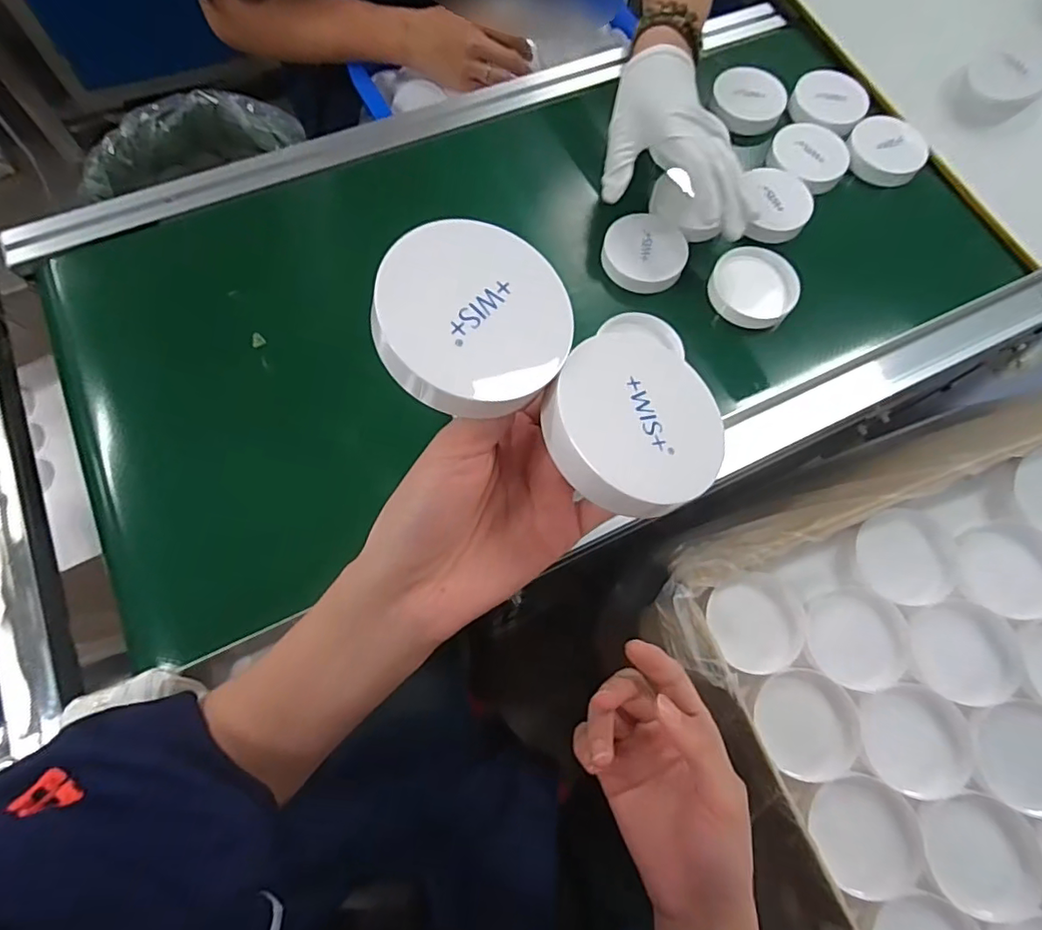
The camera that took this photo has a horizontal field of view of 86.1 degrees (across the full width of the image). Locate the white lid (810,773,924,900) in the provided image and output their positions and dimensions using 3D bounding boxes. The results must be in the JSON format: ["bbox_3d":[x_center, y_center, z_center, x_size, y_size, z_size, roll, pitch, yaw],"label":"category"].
[{"bbox_3d":[0.247,0.263,0.395,0.076,0.012,0.073,1,70,-3],"label":"white lid"}]

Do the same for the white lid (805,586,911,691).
[{"bbox_3d":[0.264,0.135,0.440,0.074,0.009,0.075,1,70,-3],"label":"white lid"}]

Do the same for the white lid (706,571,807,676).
[{"bbox_3d":[0.190,0.125,0.446,0.073,0.011,0.073,1,70,-3],"label":"white lid"}]

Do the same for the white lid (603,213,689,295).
[{"bbox_3d":[0.116,-0.199,0.525,0.076,0.017,0.071,1,70,-3],"label":"white lid"}]

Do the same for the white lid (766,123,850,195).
[{"bbox_3d":[0.295,-0.316,0.569,0.080,0.021,0.077,32,71,8],"label":"white lid"}]

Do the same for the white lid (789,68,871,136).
[{"bbox_3d":[0.333,-0.394,0.602,0.076,0.013,0.074,1,70,-3],"label":"white lid"}]

